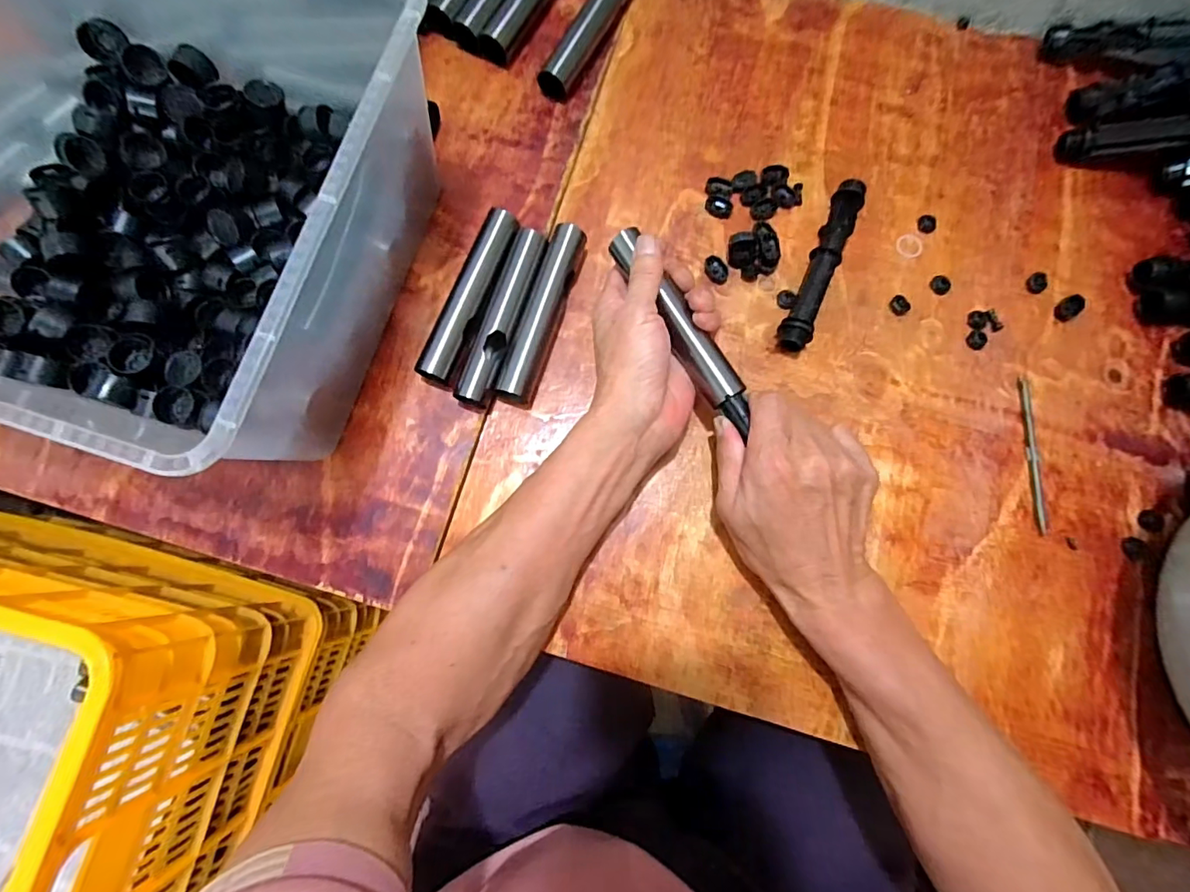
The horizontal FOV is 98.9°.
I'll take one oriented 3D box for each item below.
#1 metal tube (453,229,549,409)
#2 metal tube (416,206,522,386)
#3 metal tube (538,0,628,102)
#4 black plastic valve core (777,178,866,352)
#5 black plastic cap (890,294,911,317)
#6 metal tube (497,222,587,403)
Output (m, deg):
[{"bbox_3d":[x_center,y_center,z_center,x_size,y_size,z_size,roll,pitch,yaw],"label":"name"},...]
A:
[{"bbox_3d":[-0.069,-0.098,0.389,0.025,0.024,0.142,19,79,3],"label":"metal tube"},{"bbox_3d":[-0.094,-0.114,0.390,0.027,0.023,0.140,20,79,4],"label":"metal tube"},{"bbox_3d":[-0.002,-0.369,0.444,0.028,0.029,0.148,30,80,5],"label":"metal tube"},{"bbox_3d":[0.175,-0.140,0.393,0.022,0.025,0.149,24,79,4],"label":"black plastic valve core"},{"bbox_3d":[0.237,-0.109,0.395,0.015,0.004,0.015,0,79,-1],"label":"black plastic cap"},{"bbox_3d":[-0.041,-0.100,0.388,0.025,0.022,0.141,19,79,3],"label":"metal tube"}]

